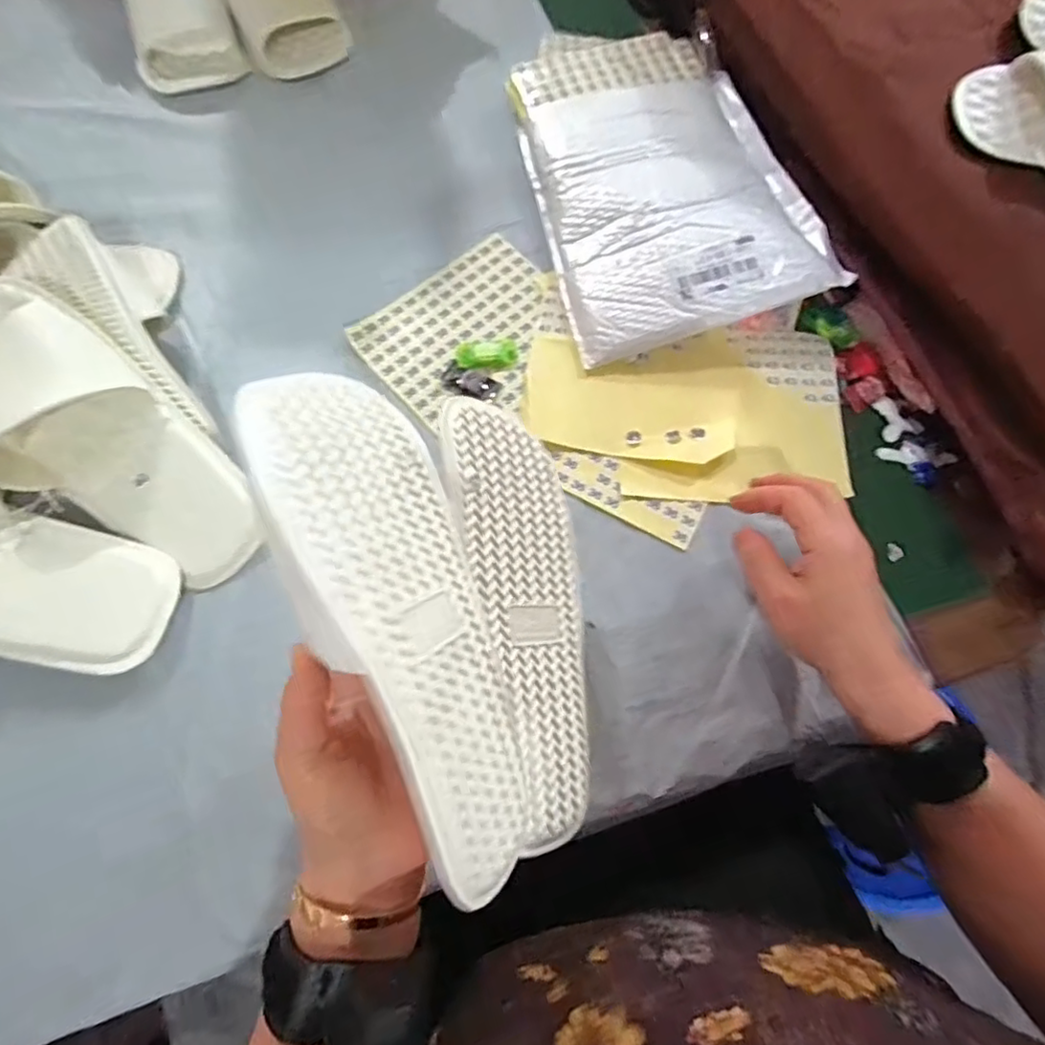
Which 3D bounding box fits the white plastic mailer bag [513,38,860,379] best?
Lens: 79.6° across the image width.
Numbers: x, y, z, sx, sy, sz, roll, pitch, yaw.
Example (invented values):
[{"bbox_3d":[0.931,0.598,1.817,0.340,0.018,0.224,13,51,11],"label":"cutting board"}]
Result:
[{"bbox_3d":[0.113,-0.323,0.559,0.210,0.045,0.367,-12,71,-5],"label":"white plastic mailer bag"}]

